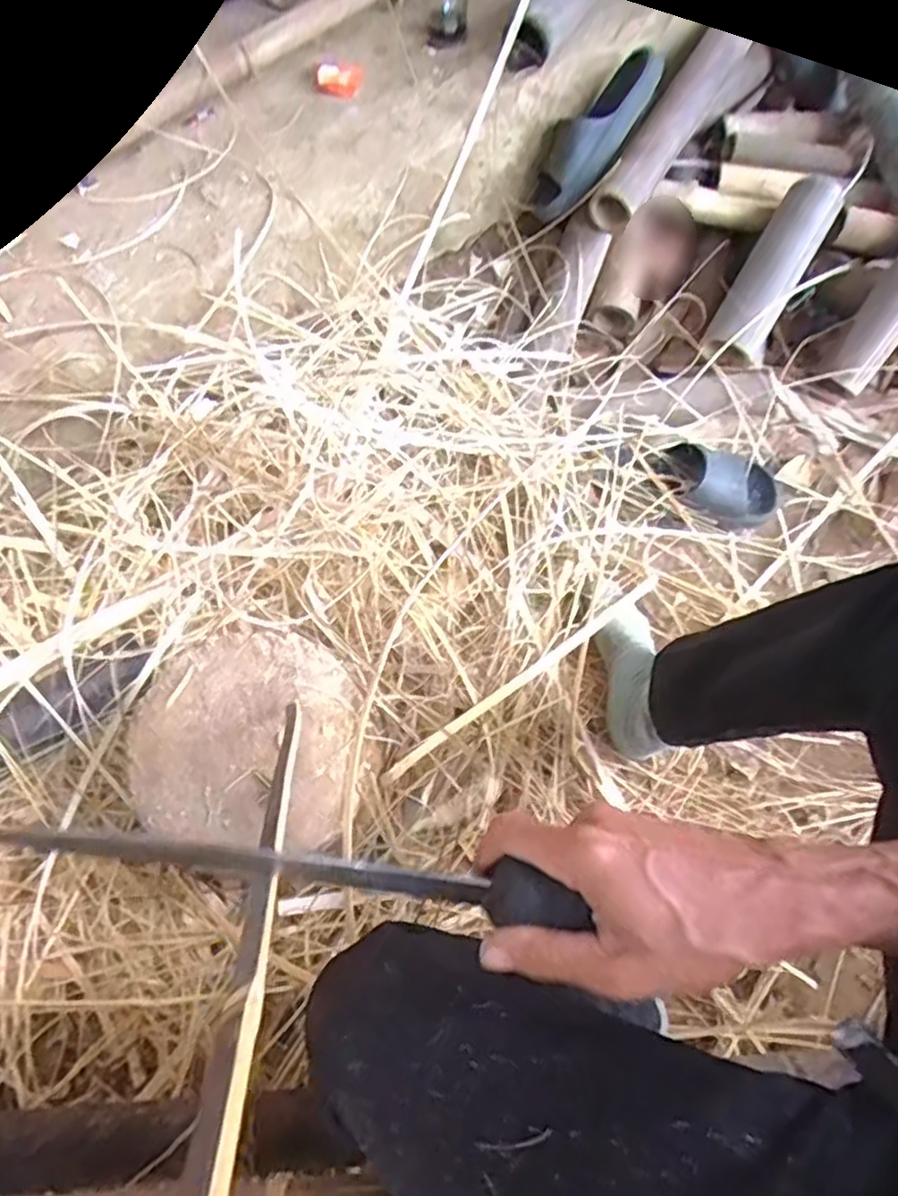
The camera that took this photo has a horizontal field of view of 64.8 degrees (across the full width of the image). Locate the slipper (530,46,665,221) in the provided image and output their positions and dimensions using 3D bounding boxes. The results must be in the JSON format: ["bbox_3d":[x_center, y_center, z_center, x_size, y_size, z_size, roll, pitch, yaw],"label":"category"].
[{"bbox_3d":[0.220,-0.693,1.063,0.093,0.049,0.261,46,110,17],"label":"slipper"}]

